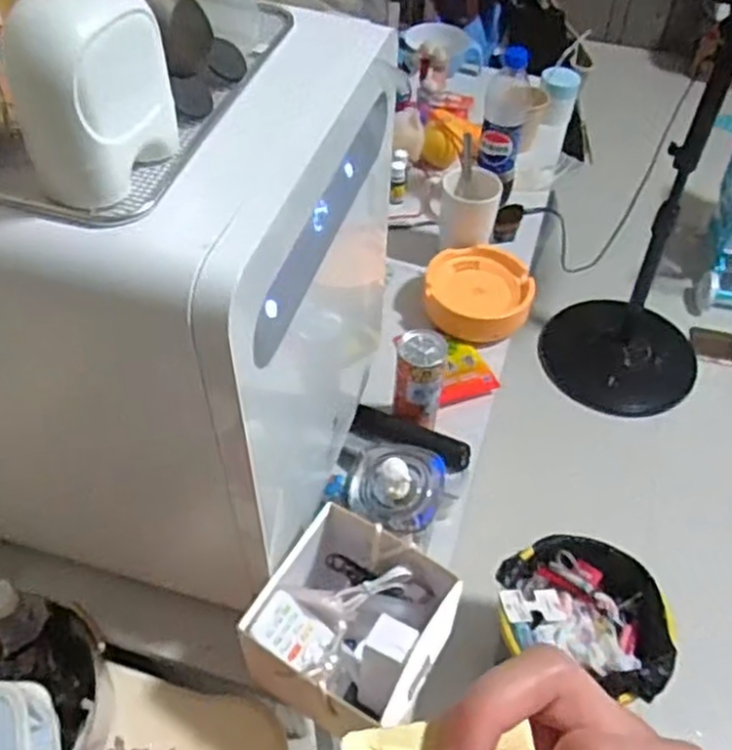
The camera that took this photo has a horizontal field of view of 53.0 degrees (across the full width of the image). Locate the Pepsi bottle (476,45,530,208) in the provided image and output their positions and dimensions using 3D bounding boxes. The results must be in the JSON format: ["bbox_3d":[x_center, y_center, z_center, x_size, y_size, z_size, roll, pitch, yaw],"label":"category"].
[{"bbox_3d":[0.189,-0.343,1.018,0.059,0.197,0.055,9,51,7],"label":"Pepsi bottle"}]

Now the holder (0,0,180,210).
[{"bbox_3d":[-0.140,-0.150,0.379,0.044,0.096,0.085,18,53,14],"label":"holder"}]

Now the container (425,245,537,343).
[{"bbox_3d":[0.143,-0.108,0.935,0.137,0.047,0.132,13,52,10],"label":"container"}]

